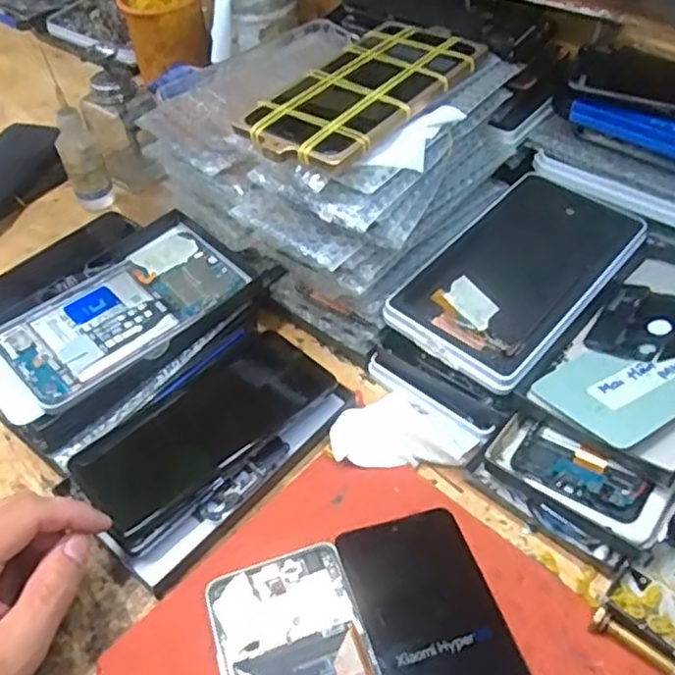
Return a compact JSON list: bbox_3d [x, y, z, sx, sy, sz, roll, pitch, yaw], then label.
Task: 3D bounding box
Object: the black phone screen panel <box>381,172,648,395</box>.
[{"bbox_3d":[0.124,-0.046,0.463,0.101,0.015,0.179,35,59,29],"label":"black phone screen panel"}]

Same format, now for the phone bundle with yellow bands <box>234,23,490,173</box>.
[{"bbox_3d":[0.017,-0.155,0.431,0.082,0.021,0.159,32,60,26],"label":"phone bundle with yellow bands"}]

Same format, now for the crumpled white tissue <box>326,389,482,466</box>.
[{"bbox_3d":[0.040,0.056,0.436,0.086,0.017,0.055,-4,48,0],"label":"crumpled white tissue"}]

